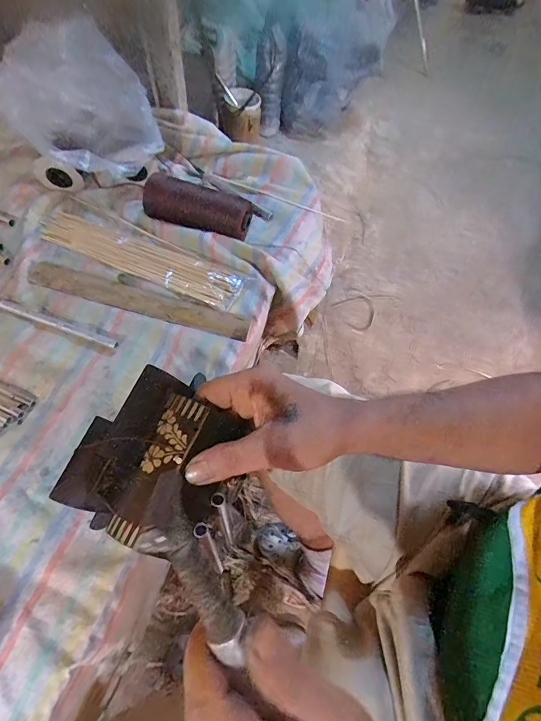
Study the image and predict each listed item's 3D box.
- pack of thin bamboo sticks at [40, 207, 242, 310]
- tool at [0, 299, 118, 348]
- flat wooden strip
[{"bbox_3d":[-0.185,-0.146,0.554,0.301,0.017,0.061,22,60,8],"label":"pack of thin bamboo sticks"},{"bbox_3d":[-0.300,-0.058,0.497,0.236,0.009,0.015,19,59,7],"label":"tool"},{"bbox_3d":[-0.178,-0.082,0.522,0.307,0.011,0.038,15,64,6],"label":"flat wooden strip"}]

